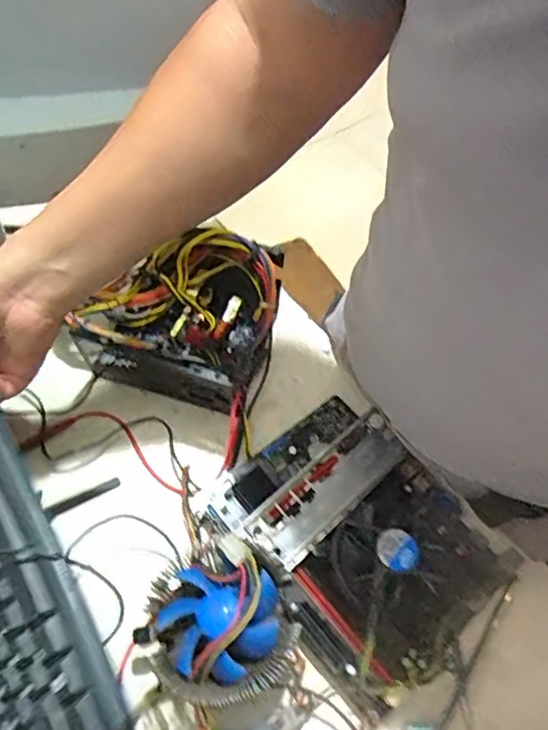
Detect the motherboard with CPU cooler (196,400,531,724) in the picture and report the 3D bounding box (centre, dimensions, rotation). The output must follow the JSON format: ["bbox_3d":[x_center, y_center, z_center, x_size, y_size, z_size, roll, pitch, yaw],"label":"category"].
[{"bbox_3d":[0.071,0.135,0.468,0.177,0.055,0.222,-37,66,-24],"label":"motherboard with CPU cooler"}]

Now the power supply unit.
[{"bbox_3d":[-0.083,-0.050,0.551,0.152,0.080,0.160,21,58,10],"label":"power supply unit"}]

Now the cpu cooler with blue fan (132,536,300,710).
[{"bbox_3d":[-0.044,0.186,0.414,0.096,0.065,0.111,-34,65,-23],"label":"cpu cooler with blue fan"}]

